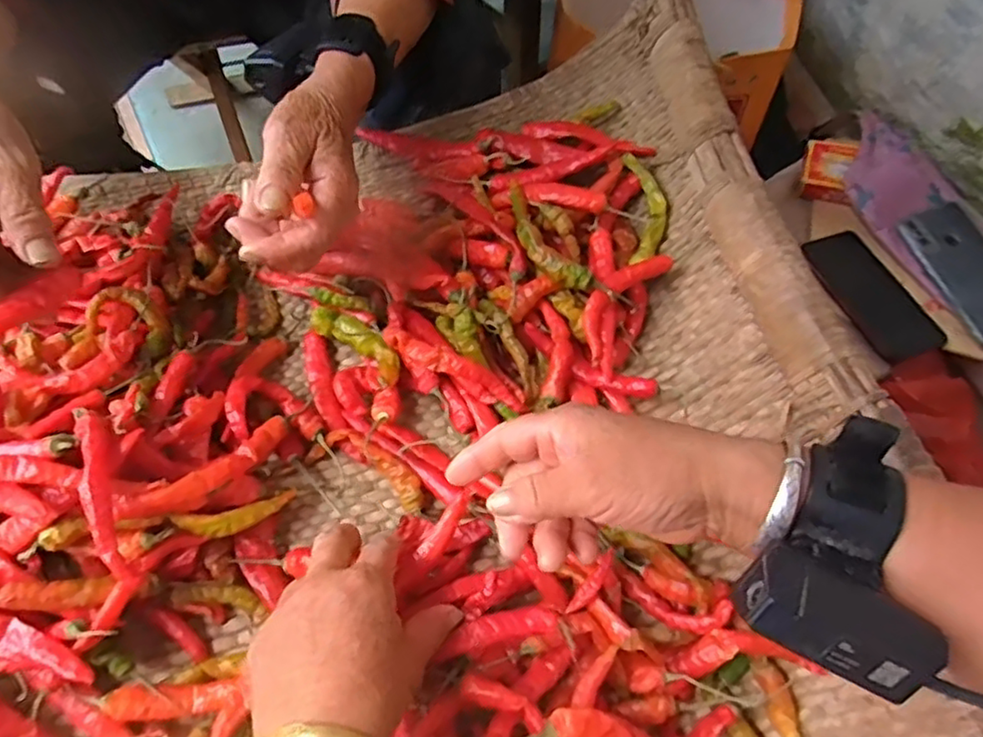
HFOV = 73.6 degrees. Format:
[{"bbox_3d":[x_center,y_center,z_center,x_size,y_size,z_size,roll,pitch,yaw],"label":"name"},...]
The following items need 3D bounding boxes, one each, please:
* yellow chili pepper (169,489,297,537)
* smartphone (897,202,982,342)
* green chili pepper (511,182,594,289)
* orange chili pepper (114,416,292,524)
[{"bbox_3d":[-0.145,0.085,0.381,0.068,0.009,0.017,-10,60,-35],"label":"yellow chili pepper"},{"bbox_3d":[0.513,-0.101,0.701,0.083,0.012,0.163,-24,74,-6],"label":"smartphone"},{"bbox_3d":[0.032,-0.090,0.454,0.025,0.019,0.097,-26,66,-15],"label":"green chili pepper"},{"bbox_3d":[-0.157,0.058,0.371,0.020,0.016,0.103,40,44,17],"label":"orange chili pepper"}]

